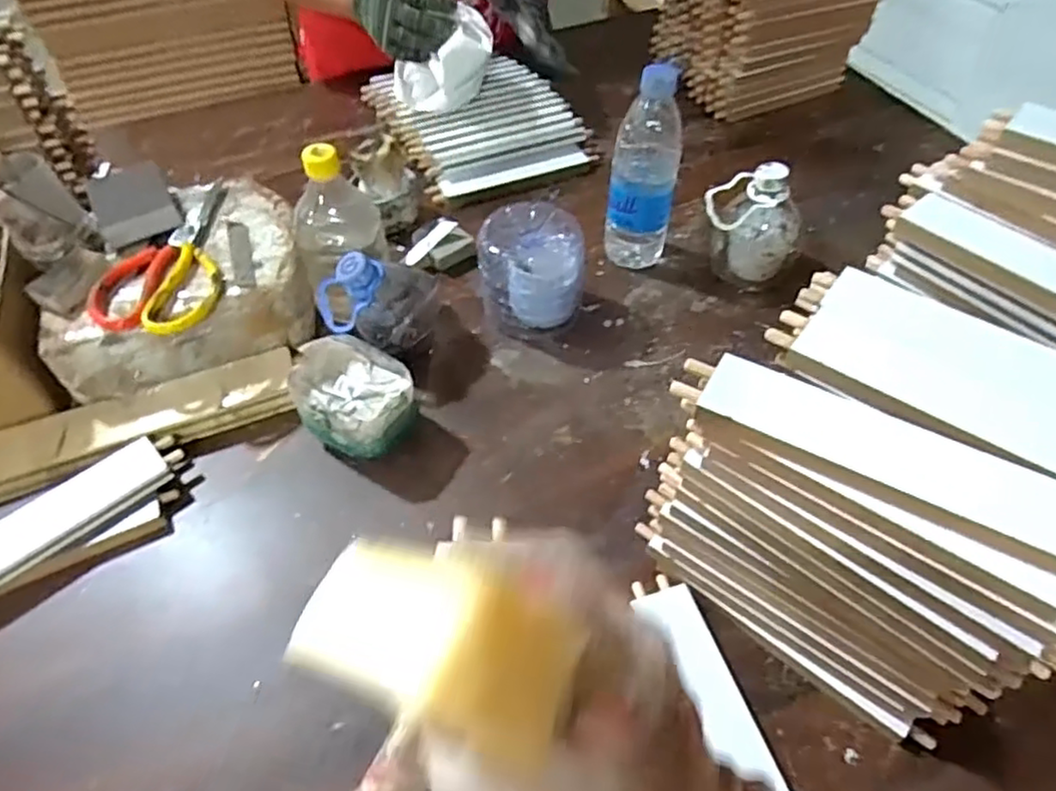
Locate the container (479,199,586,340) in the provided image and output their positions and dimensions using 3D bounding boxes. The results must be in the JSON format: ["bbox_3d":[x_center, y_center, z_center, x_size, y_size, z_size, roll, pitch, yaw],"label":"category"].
[{"bbox_3d":[0.004,-0.127,0.676,0.101,0.093,0.086,-8,52,-4],"label":"container"}]

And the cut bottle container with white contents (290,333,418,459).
[{"bbox_3d":[-0.154,0.006,0.609,0.093,0.068,0.109,-29,56,-19],"label":"cut bottle container with white contents"}]

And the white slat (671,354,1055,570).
[{"bbox_3d":[0.185,0.026,0.372,0.201,0.014,0.055,26,57,21],"label":"white slat"}]

